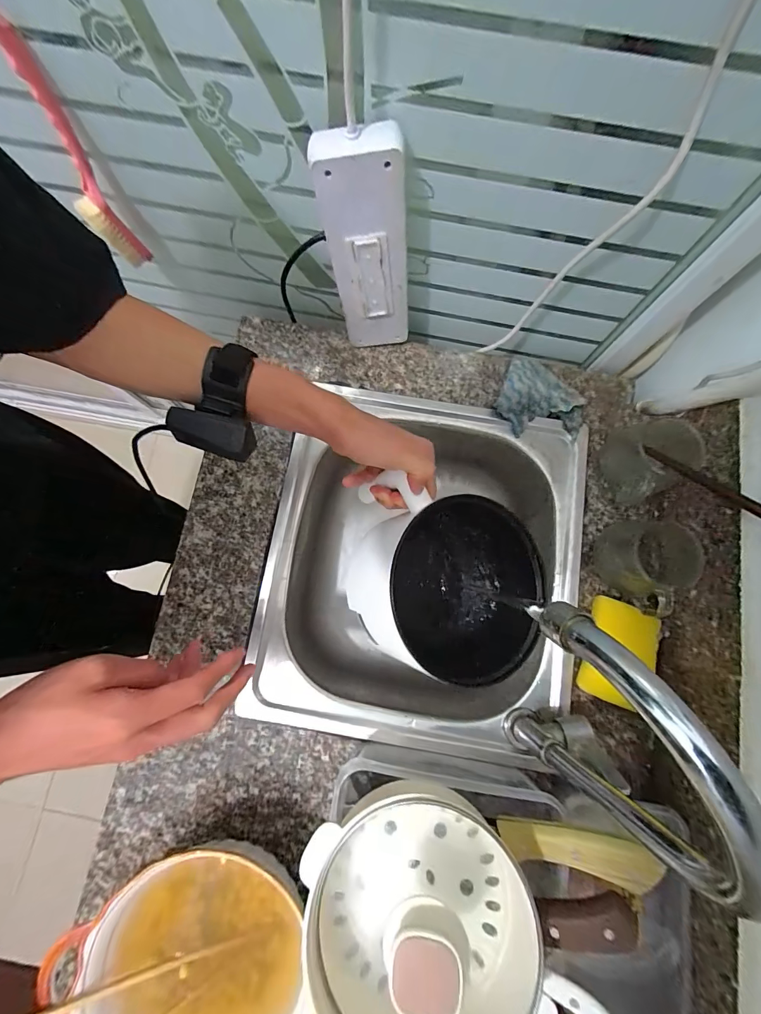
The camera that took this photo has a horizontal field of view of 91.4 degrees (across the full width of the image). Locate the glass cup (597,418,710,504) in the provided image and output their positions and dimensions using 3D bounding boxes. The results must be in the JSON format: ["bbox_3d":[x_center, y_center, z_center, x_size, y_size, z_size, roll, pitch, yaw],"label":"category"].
[{"bbox_3d":[0.307,-0.056,0.433,0.092,0.069,0.089,0,79,0],"label":"glass cup"}]

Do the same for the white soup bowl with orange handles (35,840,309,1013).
[{"bbox_3d":[-0.161,0.410,0.338,0.180,0.079,0.189,-26,80,-5],"label":"white soup bowl with orange handles"}]

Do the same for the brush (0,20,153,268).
[{"bbox_3d":[-0.293,-0.330,0.356,0.033,0.204,0.040,13,79,3],"label":"brush"}]

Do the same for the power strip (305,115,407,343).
[{"bbox_3d":[-0.013,-0.256,0.391,0.078,0.221,0.048,-10,79,-2],"label":"power strip"}]

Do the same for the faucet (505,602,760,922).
[{"bbox_3d":[0.135,0.162,0.284,0.064,0.274,0.177,-36,81,-6],"label":"faucet"}]

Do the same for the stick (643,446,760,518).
[{"bbox_3d":[0.327,-0.029,0.378,0.013,0.012,0.138,-14,35,-3],"label":"stick"}]

